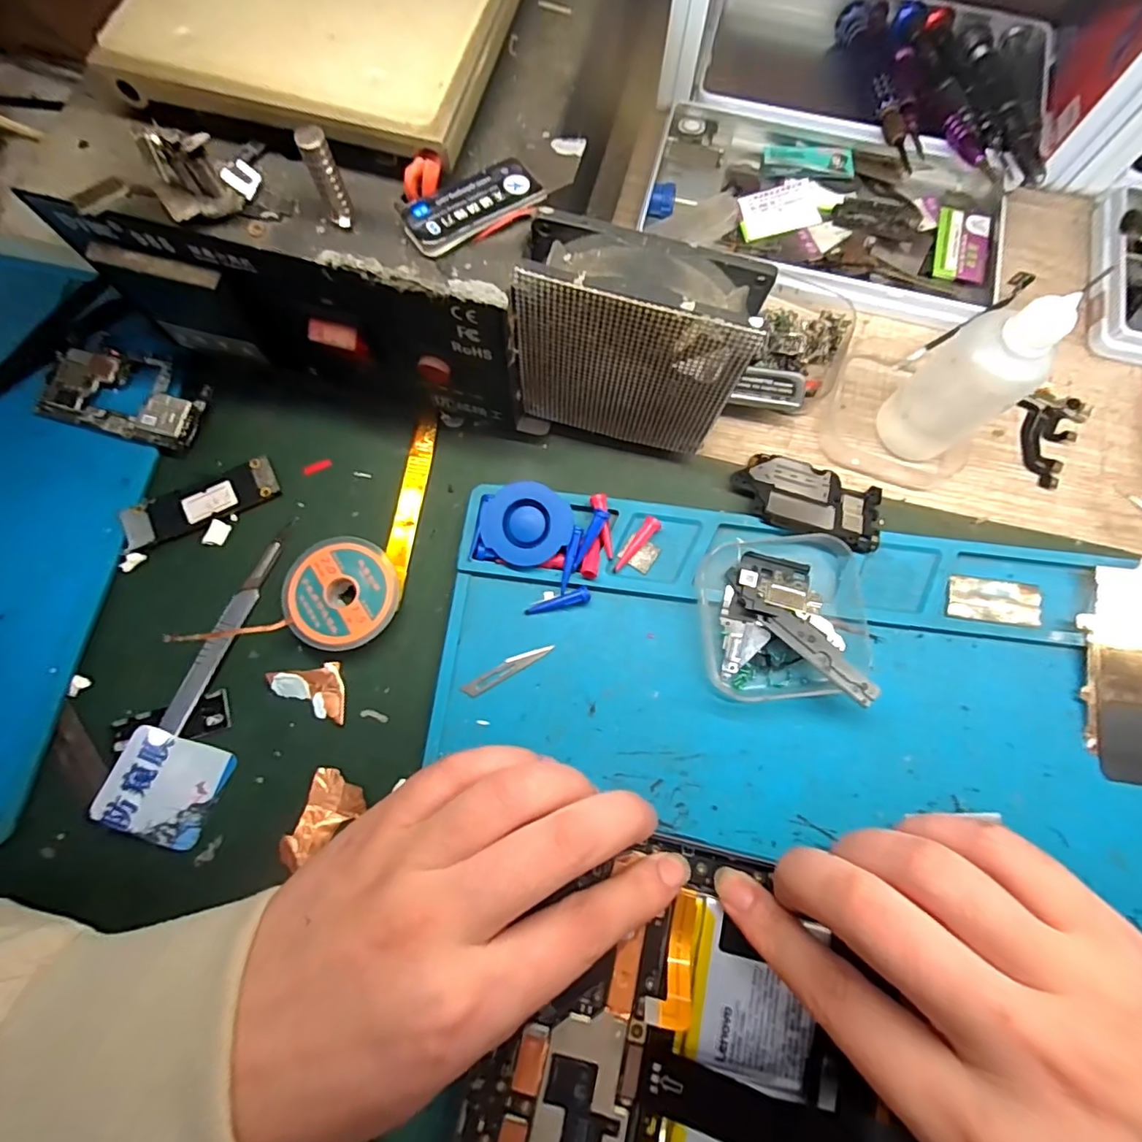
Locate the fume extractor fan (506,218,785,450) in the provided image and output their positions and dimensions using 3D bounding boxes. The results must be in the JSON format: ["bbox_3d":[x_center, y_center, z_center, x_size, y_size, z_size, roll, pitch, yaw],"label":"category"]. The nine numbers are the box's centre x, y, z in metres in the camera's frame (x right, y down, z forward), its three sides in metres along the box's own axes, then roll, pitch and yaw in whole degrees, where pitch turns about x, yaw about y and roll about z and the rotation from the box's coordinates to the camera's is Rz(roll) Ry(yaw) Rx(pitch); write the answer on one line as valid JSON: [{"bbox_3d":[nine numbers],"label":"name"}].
[{"bbox_3d":[0.022,-0.081,0.209,0.079,0.090,0.032,15,77,3],"label":"fume extractor fan"}]

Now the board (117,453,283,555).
[{"bbox_3d":[-0.161,-0.029,0.234,0.064,0.006,0.020,-25,78,-6],"label":"board"}]

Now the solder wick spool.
[{"bbox_3d":[-0.094,0.009,0.223,0.043,0.014,0.045,0,77,0],"label":"solder wick spool"}]

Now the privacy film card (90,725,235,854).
[{"bbox_3d":[-0.156,0.083,0.208,0.038,0.004,0.037,22,72,-8],"label":"privacy film card"}]

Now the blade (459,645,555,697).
[{"bbox_3d":[-0.026,0.040,0.221,0.040,0.004,0.007,-29,78,-7],"label":"blade"}]

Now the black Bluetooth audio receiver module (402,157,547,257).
[{"bbox_3d":[-0.031,-0.115,0.169,0.044,0.005,0.019,-35,79,-8],"label":"black Bluetooth audio receiver module"}]

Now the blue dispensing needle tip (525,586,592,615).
[{"bbox_3d":[-0.006,0.013,0.226,0.028,0.004,0.006,-15,77,-4],"label":"blue dispensing needle tip"}]

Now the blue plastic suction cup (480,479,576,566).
[{"bbox_3d":[-0.019,-0.019,0.228,0.035,0.014,0.033,0,78,0],"label":"blue plastic suction cup"}]

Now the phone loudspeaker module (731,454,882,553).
[{"bbox_3d":[0.105,-0.032,0.239,0.064,0.007,0.037,20,61,3],"label":"phone loudspeaker module"}]

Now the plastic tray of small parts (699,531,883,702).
[{"bbox_3d":[0.089,0.019,0.218,0.068,0.020,0.063,1,77,0],"label":"plastic tray of small parts"}]

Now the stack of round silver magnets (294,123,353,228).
[{"bbox_3d":[-0.070,-0.114,0.157,0.008,0.026,0.006,-20,78,-5],"label":"stack of round silver magnets"}]

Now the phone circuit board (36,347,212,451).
[{"bbox_3d":[-0.199,-0.078,0.241,0.069,0.007,0.037,14,77,3],"label":"phone circuit board"}]

